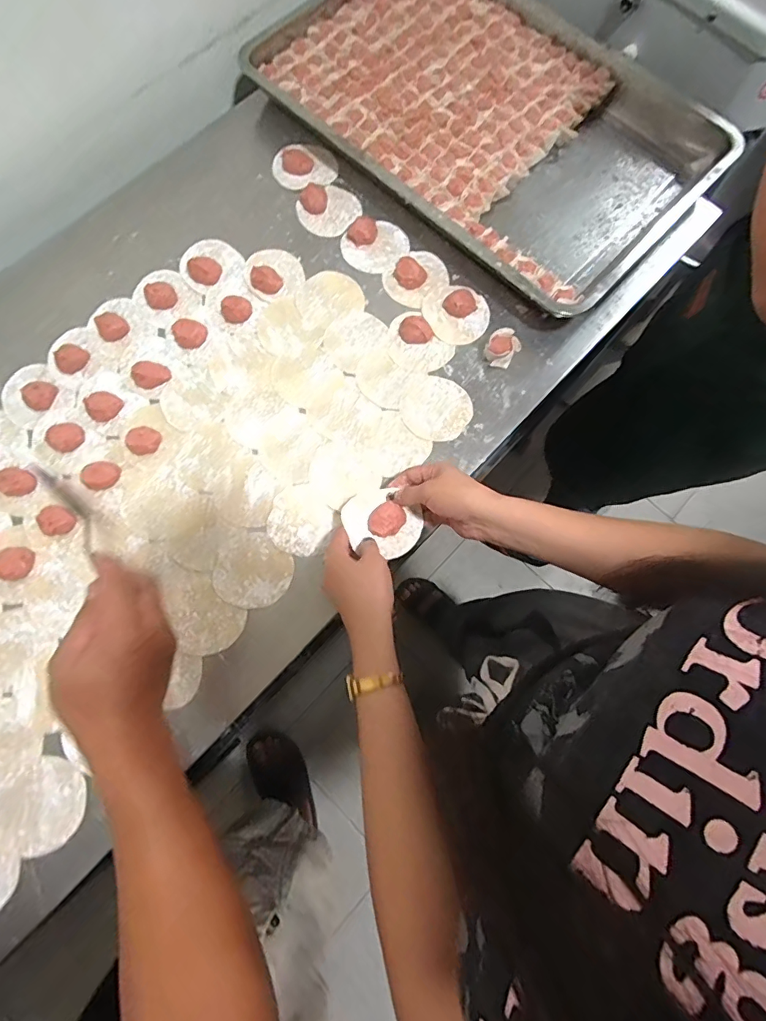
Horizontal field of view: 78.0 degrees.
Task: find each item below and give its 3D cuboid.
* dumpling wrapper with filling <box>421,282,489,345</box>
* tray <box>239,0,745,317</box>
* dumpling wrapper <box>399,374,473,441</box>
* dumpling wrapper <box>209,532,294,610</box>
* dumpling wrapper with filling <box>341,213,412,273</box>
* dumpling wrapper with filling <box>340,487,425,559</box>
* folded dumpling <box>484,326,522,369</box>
[{"bbox_3d":[0.092,-0.253,0.592,0.084,0.020,0.081,28,76,5],"label":"dumpling wrapper with filling"},{"bbox_3d":[0.137,-0.538,0.650,0.585,0.051,0.388,43,78,9],"label":"tray"},{"bbox_3d":[0.065,-0.123,0.566,0.078,0.004,0.079,32,76,6],"label":"dumpling wrapper"},{"bbox_3d":[-0.142,0.065,0.512,0.082,0.004,0.077,0,75,-2],"label":"dumpling wrapper"},{"bbox_3d":[-0.010,-0.348,0.614,0.079,0.015,0.077,0,75,-2],"label":"dumpling wrapper with filling"},{"bbox_3d":[-0.001,0.011,0.492,0.082,0.014,0.069,3,75,-1],"label":"dumpling wrapper with filling"},{"bbox_3d":[0.145,-0.196,0.574,0.035,0.033,0.038,37,77,8],"label":"folded dumpling"}]

